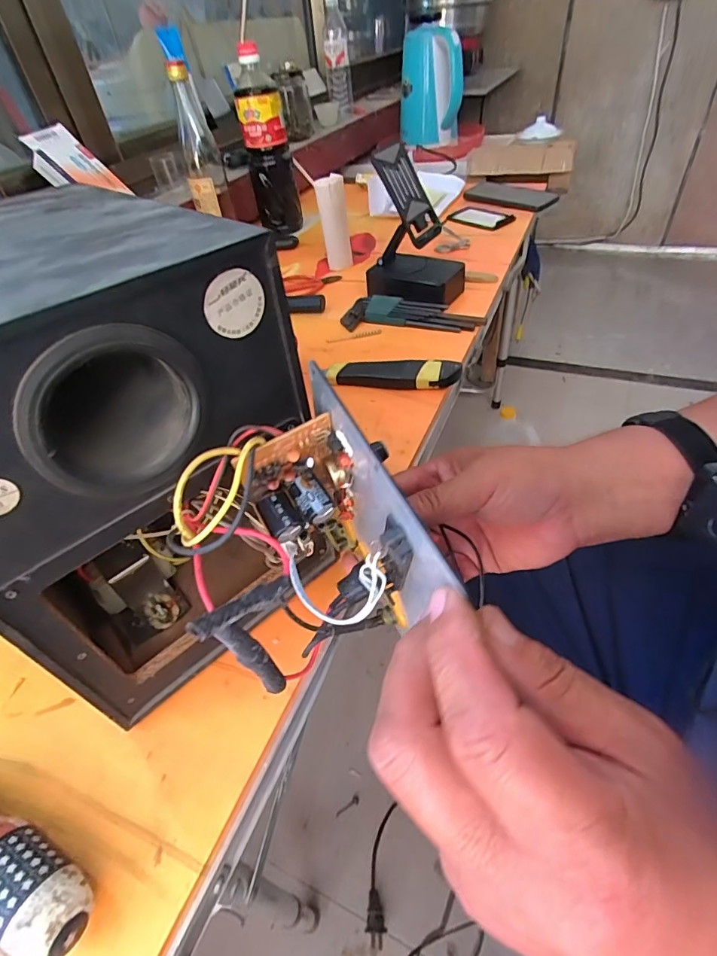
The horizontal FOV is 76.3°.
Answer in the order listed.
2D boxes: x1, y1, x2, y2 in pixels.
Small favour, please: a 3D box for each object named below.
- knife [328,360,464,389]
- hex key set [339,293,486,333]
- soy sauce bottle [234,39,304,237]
[{"bbox_3d":[0.037,-0.115,0.490,0.140,0.015,0.037,1,46,8],"label":"knife"},{"bbox_3d":[0.067,-0.208,0.582,0.176,0.018,0.060,14,49,20],"label":"hex key set"},{"bbox_3d":[-0.158,-0.582,0.812,0.079,0.251,0.066,-5,45,3],"label":"soy sauce bottle"}]

